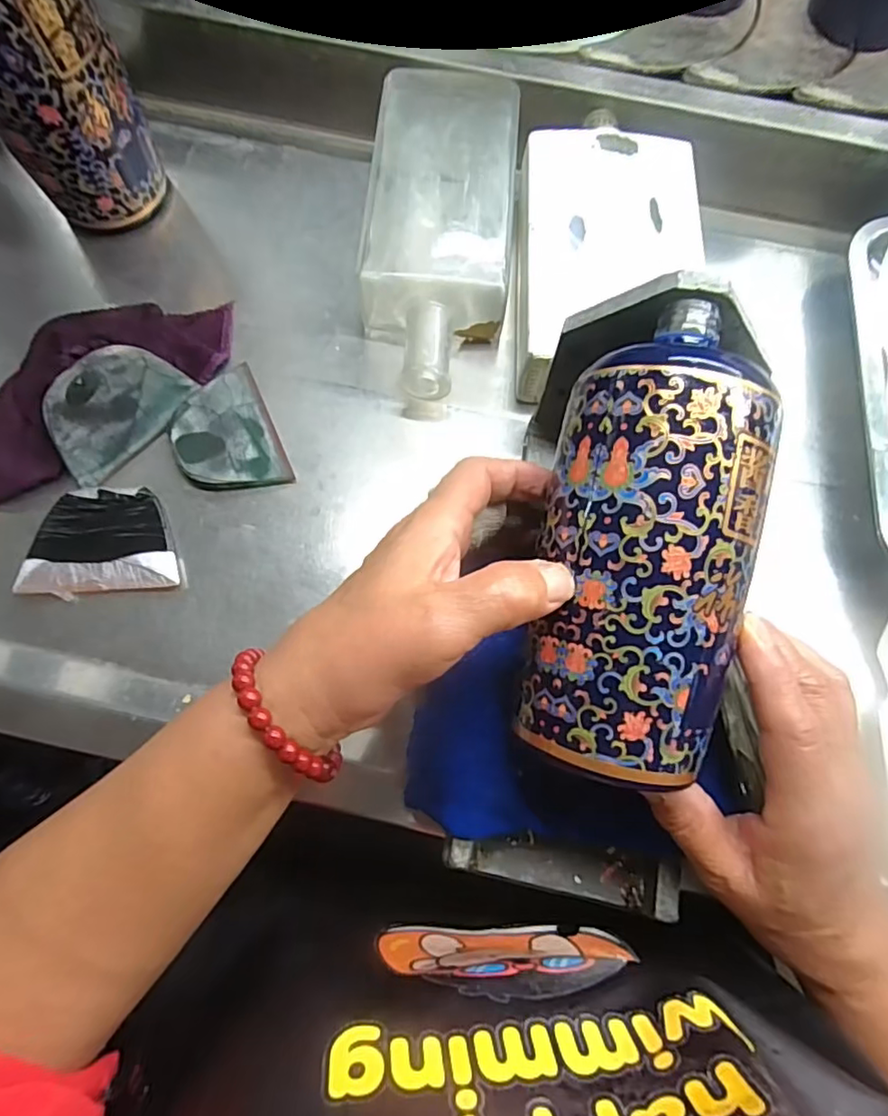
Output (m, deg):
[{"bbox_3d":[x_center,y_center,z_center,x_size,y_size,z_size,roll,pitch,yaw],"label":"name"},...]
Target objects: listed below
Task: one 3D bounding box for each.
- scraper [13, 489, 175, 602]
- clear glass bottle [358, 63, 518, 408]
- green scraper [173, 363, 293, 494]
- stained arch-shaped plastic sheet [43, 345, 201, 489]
[{"bbox_3d":[-0.194,-0.009,0.335,0.081,0.010,0.060,-7,78,-3],"label":"scraper"},{"bbox_3d":[-0.003,-0.207,0.377,0.088,0.044,0.227,5,77,-1],"label":"clear glass bottle"},{"bbox_3d":[-0.131,-0.074,0.355,0.057,0.010,0.081,-22,79,-6],"label":"green scraper"},{"bbox_3d":[-0.195,-0.089,0.346,0.085,0.004,0.054,-46,110,-10],"label":"stained arch-shaped plastic sheet"}]

